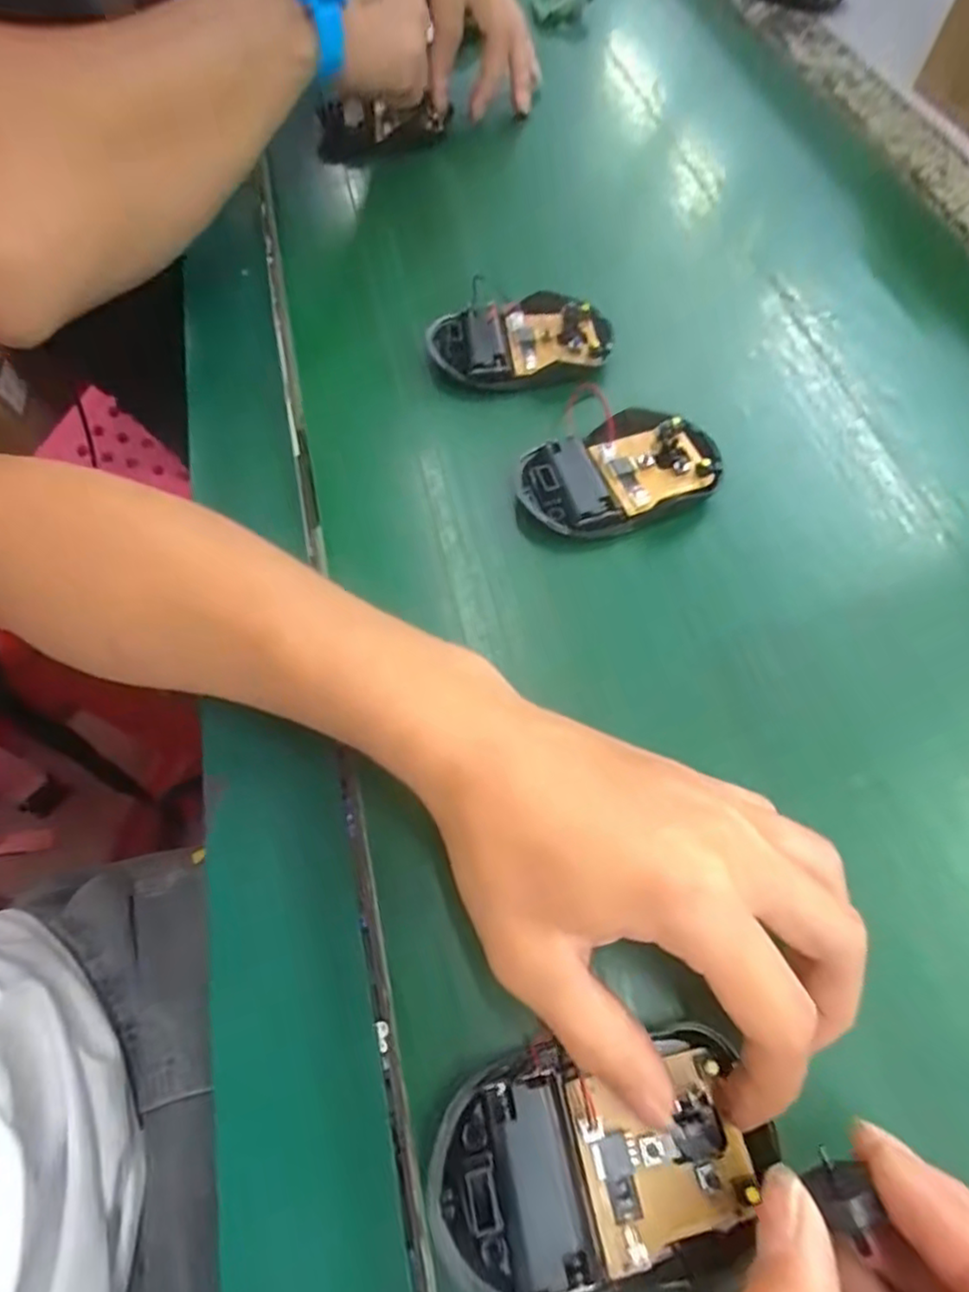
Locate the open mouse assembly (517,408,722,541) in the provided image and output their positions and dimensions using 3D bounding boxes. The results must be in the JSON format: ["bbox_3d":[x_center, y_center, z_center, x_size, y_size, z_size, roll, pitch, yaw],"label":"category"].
[{"bbox_3d":[0.063,-0.081,0.307,0.096,0.017,0.056,-22,64,-10],"label":"open mouse assembly"}]

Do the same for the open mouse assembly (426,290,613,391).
[{"bbox_3d":[0.020,-0.161,0.352,0.095,0.022,0.054,-9,62,-4],"label":"open mouse assembly"}]

